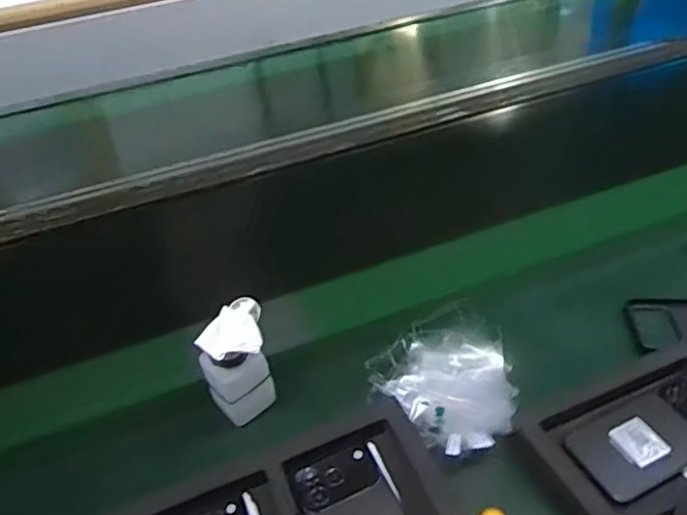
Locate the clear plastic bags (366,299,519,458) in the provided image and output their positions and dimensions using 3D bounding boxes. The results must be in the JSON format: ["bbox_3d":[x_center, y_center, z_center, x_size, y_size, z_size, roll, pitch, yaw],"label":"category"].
[{"bbox_3d":[0.113,0.121,0.614,0.132,0.029,0.155,-26,43,-22],"label":"clear plastic bags"}]

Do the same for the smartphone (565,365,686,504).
[{"bbox_3d":[0.292,0.162,0.553,0.161,0.014,0.073,-22,42,-18],"label":"smartphone"}]

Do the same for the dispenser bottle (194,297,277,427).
[{"bbox_3d":[-0.108,0.107,0.596,0.067,0.134,0.058,-23,42,-31],"label":"dispenser bottle"}]

